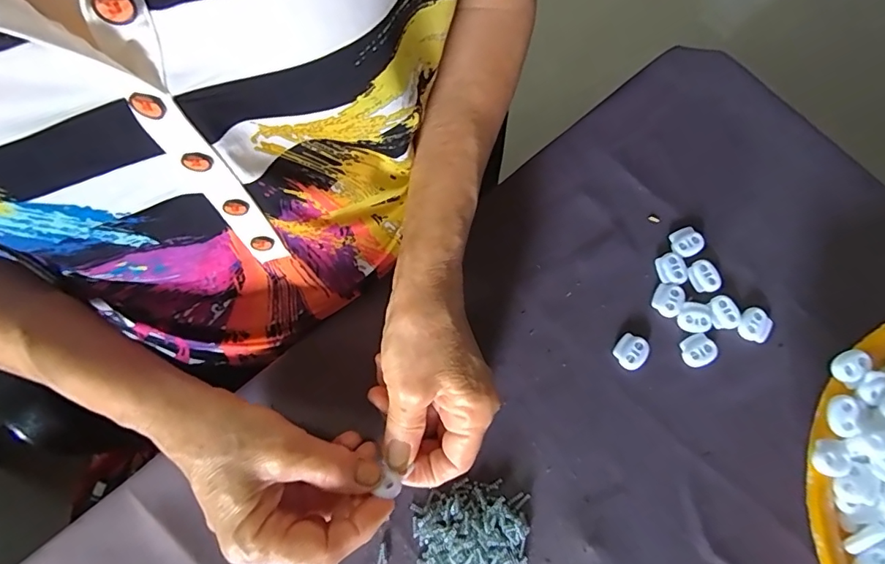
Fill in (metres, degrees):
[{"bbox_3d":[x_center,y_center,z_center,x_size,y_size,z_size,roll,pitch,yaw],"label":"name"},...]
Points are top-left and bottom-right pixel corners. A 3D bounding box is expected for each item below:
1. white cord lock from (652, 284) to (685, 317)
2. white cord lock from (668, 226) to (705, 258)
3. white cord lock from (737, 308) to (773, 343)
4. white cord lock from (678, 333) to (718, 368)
[{"bbox_3d":[0.151,0.012,0.325,0.018,0.004,0.022,30,77,8],"label":"white cord lock"},{"bbox_3d":[0.168,-0.027,0.336,0.021,0.005,0.020,-24,76,-7],"label":"white cord lock"},{"bbox_3d":[0.205,0.028,0.321,0.019,0.006,0.021,23,76,6],"label":"white cord lock"},{"bbox_3d":[0.166,0.045,0.317,0.022,0.005,0.020,-23,76,-6],"label":"white cord lock"}]

